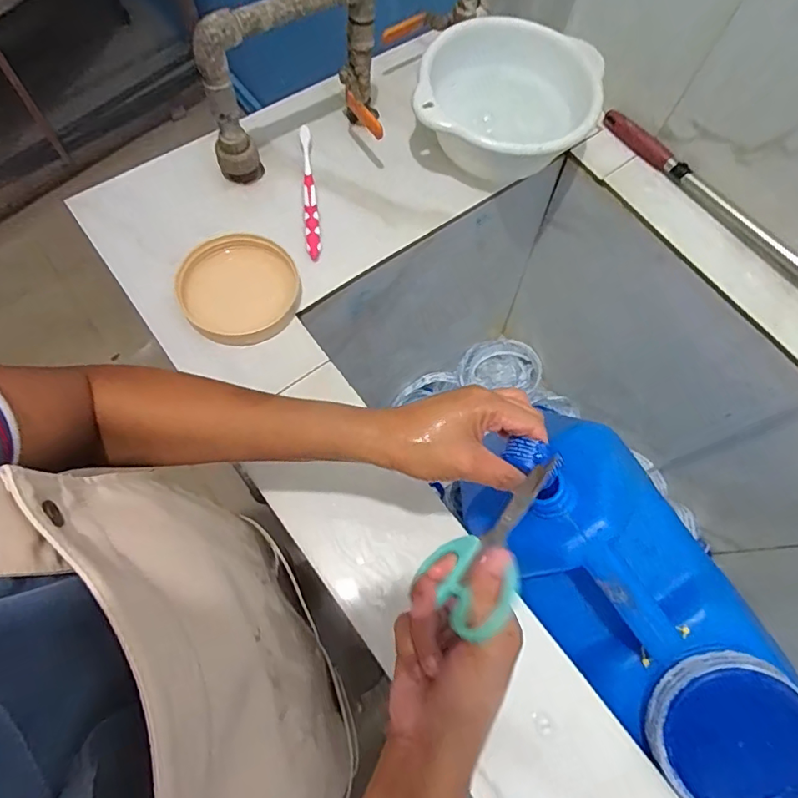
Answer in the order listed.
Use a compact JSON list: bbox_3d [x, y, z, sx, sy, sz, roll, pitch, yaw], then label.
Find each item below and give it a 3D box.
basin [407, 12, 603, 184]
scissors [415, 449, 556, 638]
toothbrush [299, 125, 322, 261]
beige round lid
[{"bbox_3d":[0.123,-0.334,0.611,0.200,0.088,0.189,16,69,4],"label":"basin"},{"bbox_3d":[0.064,0.080,0.308,0.118,0.064,0.006,-44,121,-20],"label":"scissors"},{"bbox_3d":[-0.102,-0.238,0.596,0.017,0.022,0.174,-5,69,-5],"label":"toothbrush"},{"bbox_3d":[-0.166,-0.117,0.541,0.116,0.029,0.120,1,69,-2],"label":"beige round lid"}]

